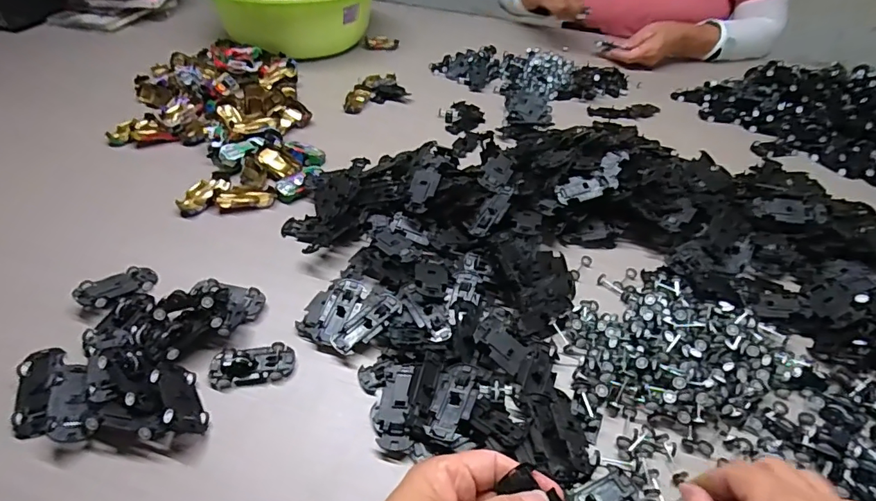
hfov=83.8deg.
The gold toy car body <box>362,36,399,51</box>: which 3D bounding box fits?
[{"bbox_3d":[-0.108,-0.393,0.922,0.066,0.017,0.023,-1,42,-3],"label":"gold toy car body"}]

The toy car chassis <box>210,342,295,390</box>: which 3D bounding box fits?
[{"bbox_3d":[-0.149,0.090,0.391,0.063,0.013,0.031,-7,43,-10],"label":"toy car chassis"}]

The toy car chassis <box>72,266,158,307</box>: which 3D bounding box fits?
[{"bbox_3d":[-0.292,0.032,0.446,0.032,0.011,0.065,31,35,28],"label":"toy car chassis"}]

